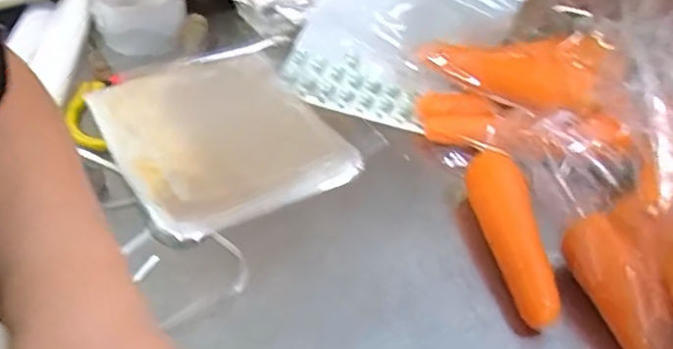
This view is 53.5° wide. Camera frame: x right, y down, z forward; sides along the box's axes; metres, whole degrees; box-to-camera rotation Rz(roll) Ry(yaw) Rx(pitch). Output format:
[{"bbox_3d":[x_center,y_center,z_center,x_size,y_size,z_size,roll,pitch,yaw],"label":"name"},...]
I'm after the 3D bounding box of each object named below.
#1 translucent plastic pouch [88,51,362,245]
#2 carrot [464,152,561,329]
[{"bbox_3d":[-0.115,-0.040,0.639,0.190,0.026,0.233,-23,49,-25],"label":"translucent plastic pouch"},{"bbox_3d":[0.140,0.045,0.544,0.038,0.050,0.175,-3,44,-6],"label":"carrot"}]

